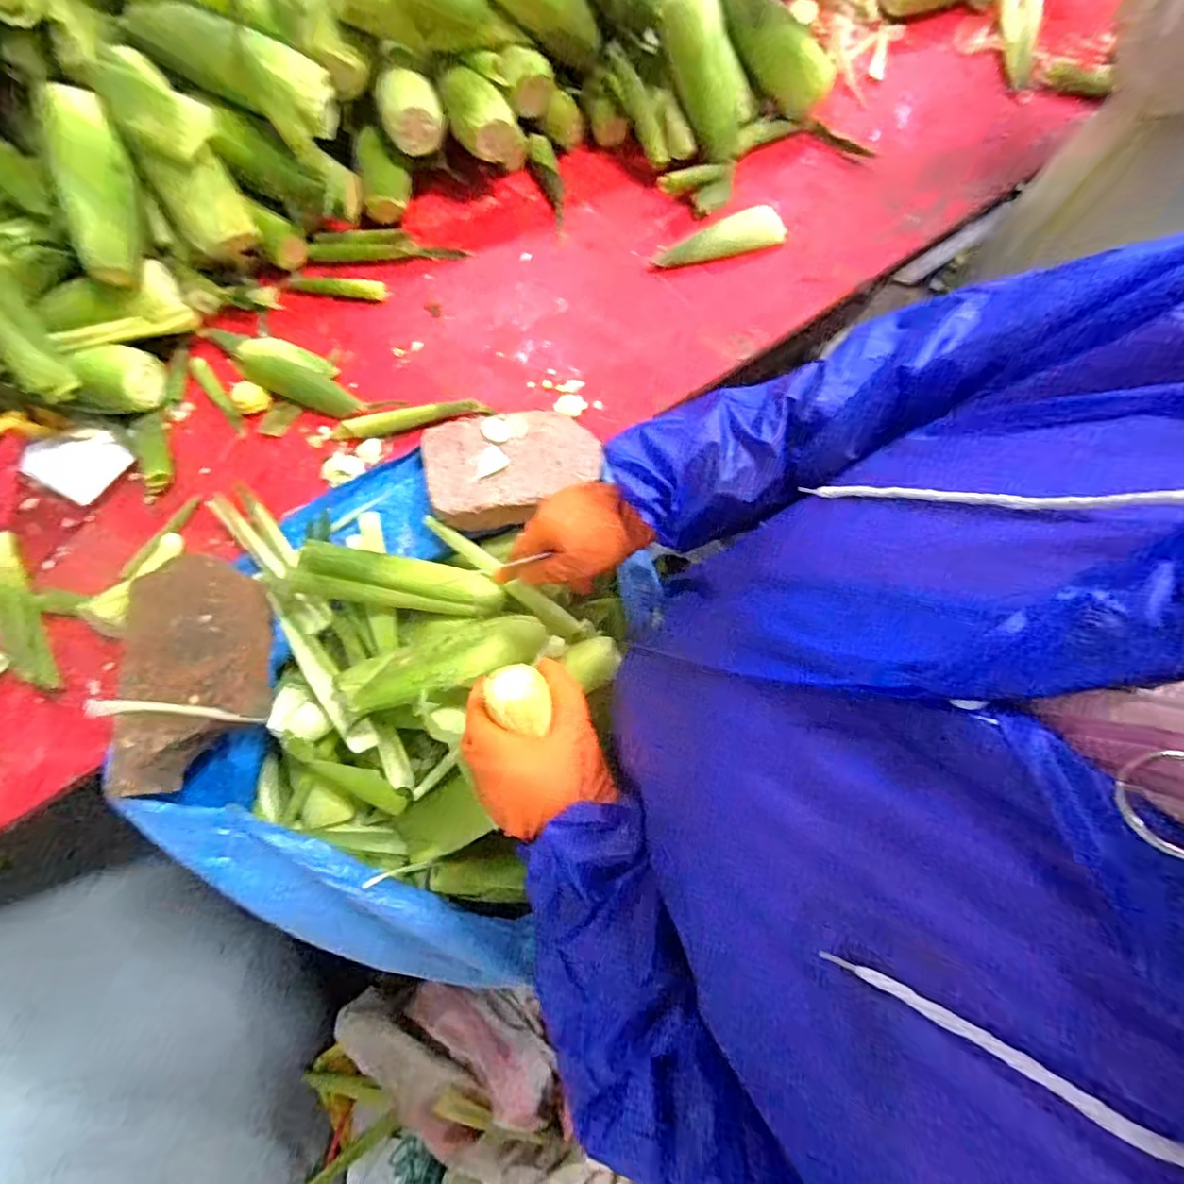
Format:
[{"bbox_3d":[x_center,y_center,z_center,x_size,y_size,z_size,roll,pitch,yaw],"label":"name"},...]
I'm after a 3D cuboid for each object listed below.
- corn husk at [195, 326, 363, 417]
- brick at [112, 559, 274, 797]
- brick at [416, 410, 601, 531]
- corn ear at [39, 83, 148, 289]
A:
[{"bbox_3d":[-0.354,-0.262,0.635,0.213,0.034,0.068,22,73,5],"label":"corn husk"},{"bbox_3d":[-0.360,0.067,0.506,0.115,0.053,0.205,-9,73,-5],"label":"brick"},{"bbox_3d":[-0.084,-0.130,0.603,0.176,0.060,0.112,-10,73,-5],"label":"brick"},{"bbox_3d":[-0.504,-0.411,0.559,0.063,0.047,0.186,-5,103,-4],"label":"corn ear"}]

